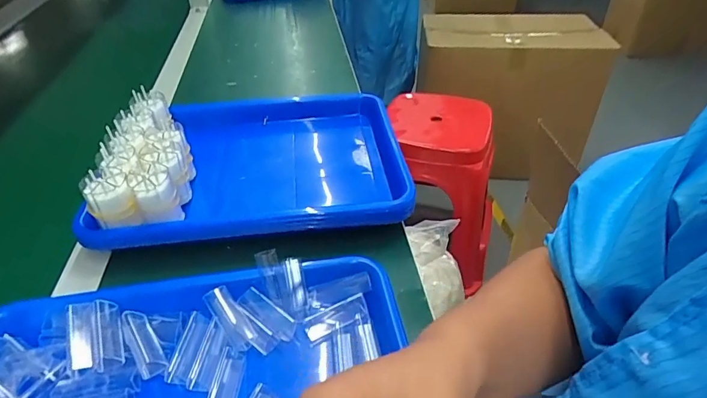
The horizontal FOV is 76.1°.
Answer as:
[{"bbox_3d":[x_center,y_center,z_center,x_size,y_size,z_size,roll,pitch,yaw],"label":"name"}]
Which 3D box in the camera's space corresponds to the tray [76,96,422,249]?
[{"bbox_3d":[-0.110,-0.035,0.537,0.323,0.063,0.248,-5,39,-5],"label":"tray"}]

